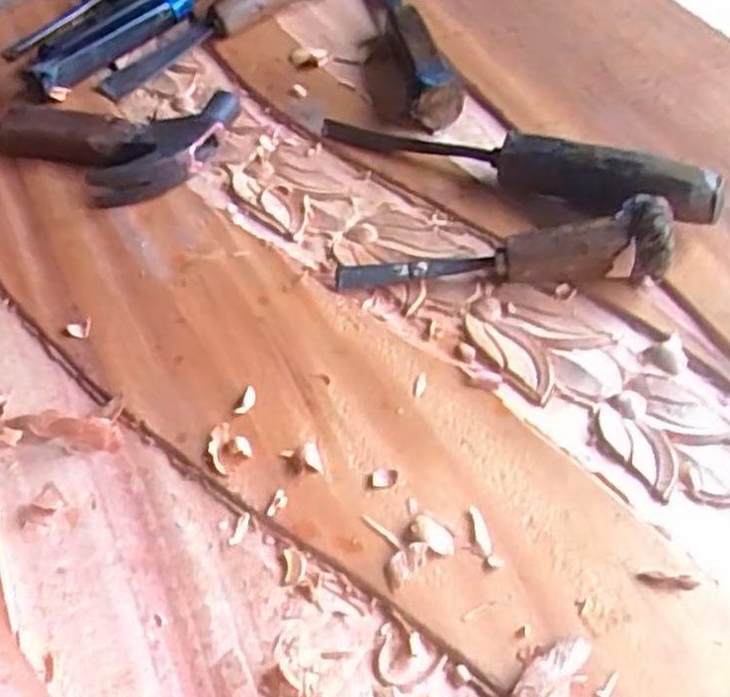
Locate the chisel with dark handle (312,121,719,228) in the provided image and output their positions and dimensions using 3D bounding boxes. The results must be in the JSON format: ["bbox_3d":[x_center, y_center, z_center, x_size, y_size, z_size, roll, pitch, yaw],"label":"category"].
[{"bbox_3d":[0.084,-0.116,0.464,0.241,0.042,0.030,25,59,21],"label":"chisel with dark handle"}]

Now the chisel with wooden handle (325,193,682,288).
[{"bbox_3d":[0.072,-0.056,0.421,0.175,0.043,0.033,-1,53,4],"label":"chisel with wooden handle"}]

